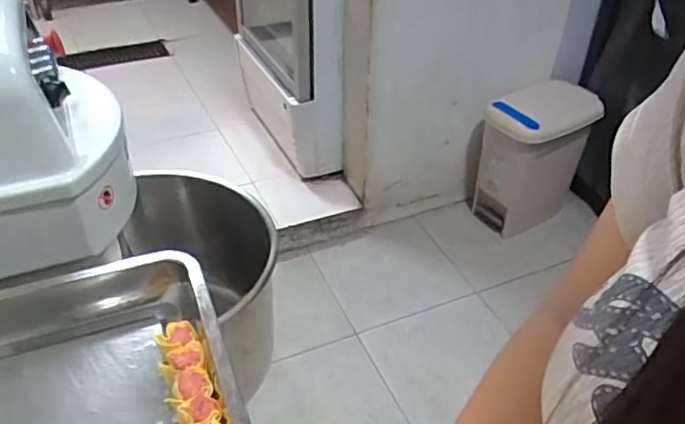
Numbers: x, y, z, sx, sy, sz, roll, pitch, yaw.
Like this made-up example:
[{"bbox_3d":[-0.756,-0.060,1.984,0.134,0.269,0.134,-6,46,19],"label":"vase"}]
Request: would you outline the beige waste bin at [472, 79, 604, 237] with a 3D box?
[{"bbox_3d":[0.574,-0.145,1.863,0.307,0.447,0.192,-19,43,-23],"label":"beige waste bin"}]

